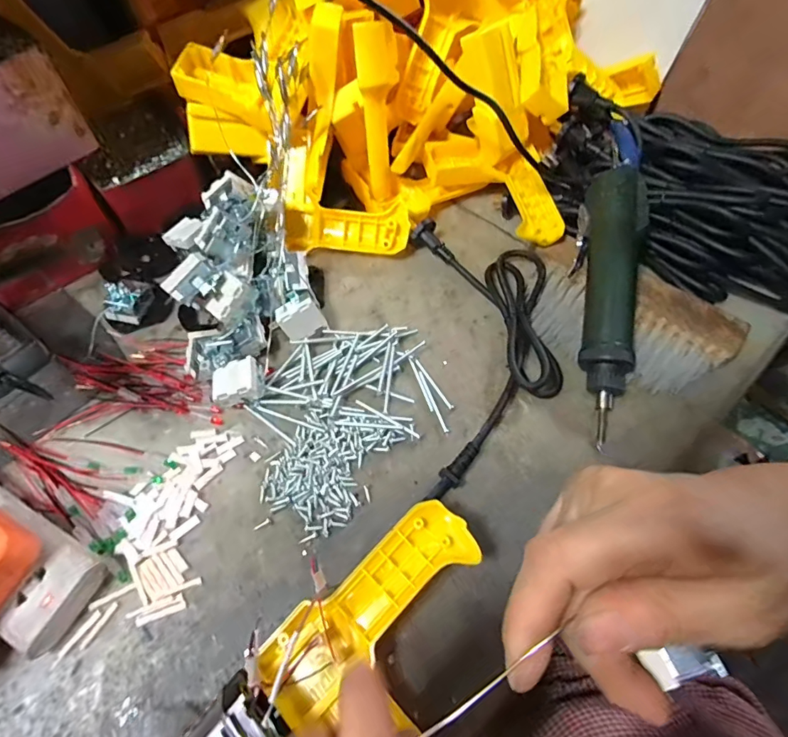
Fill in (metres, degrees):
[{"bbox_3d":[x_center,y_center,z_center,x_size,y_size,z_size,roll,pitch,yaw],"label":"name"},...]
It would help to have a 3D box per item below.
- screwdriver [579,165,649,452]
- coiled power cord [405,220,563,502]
[{"bbox_3d":[0.194,-0.062,0.396,0.057,0.047,0.246,8,78,4],"label":"screwdriver"},{"bbox_3d":[0.084,-0.026,0.403,0.123,0.024,0.273,0,60,0],"label":"coiled power cord"}]

